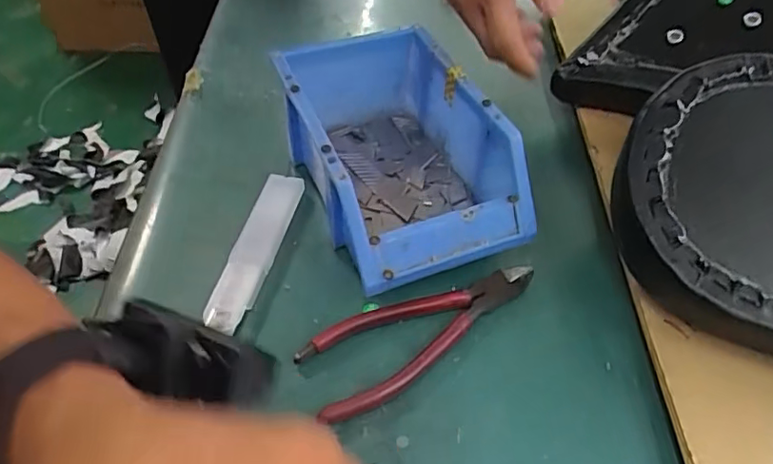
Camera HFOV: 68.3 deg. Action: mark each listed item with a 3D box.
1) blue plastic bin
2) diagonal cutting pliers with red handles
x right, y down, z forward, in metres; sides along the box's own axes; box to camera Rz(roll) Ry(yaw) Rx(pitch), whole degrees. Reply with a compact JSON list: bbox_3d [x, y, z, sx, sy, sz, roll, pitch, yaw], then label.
[{"bbox_3d":[0.005,-0.052,0.386,0.114,0.077,0.178,-16,52,-17],"label":"blue plastic bin"},{"bbox_3d":[0.020,0.054,0.339,0.155,0.012,0.050,-29,56,-25],"label":"diagonal cutting pliers with red handles"}]

